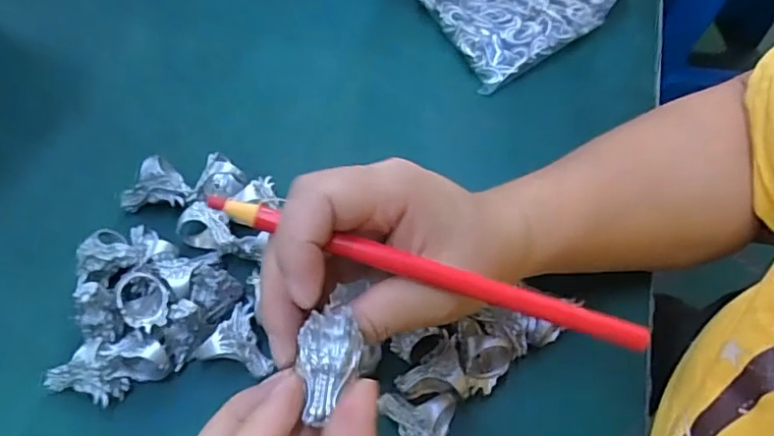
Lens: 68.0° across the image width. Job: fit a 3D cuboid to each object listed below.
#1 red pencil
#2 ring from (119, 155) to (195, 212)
[{"bbox_3d":[0.017,0.020,0.214,0.169,0.005,0.009,18,62,-2],"label":"red pencil"},{"bbox_3d":[-0.141,-0.014,0.348,0.039,0.027,0.032,-32,67,-17],"label":"ring"}]

